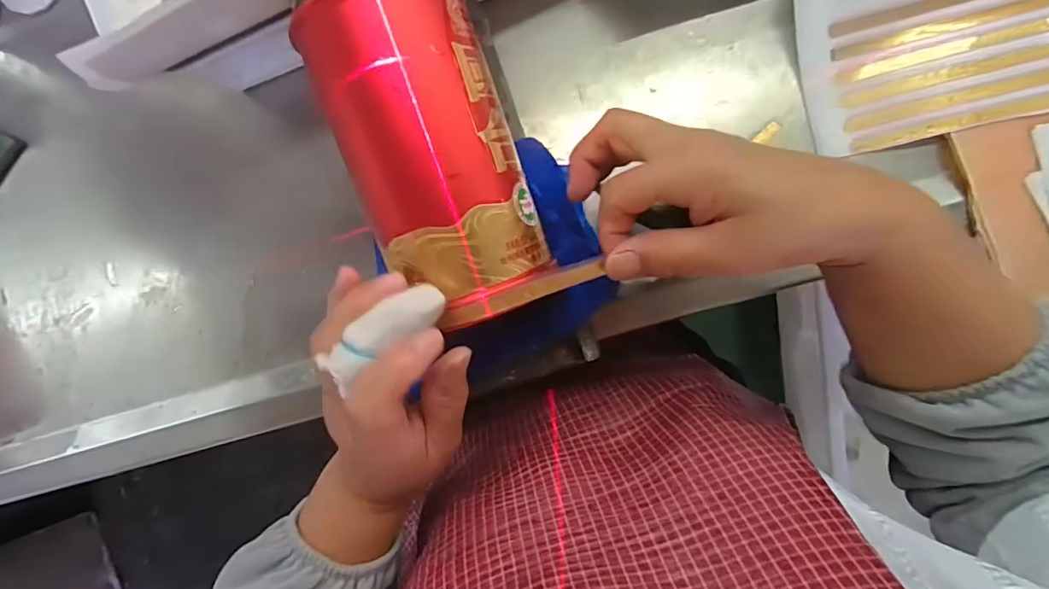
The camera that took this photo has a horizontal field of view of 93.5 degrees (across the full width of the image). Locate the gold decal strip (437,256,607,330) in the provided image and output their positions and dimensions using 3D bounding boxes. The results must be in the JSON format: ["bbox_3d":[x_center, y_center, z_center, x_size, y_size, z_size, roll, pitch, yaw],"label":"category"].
[{"bbox_3d":[0.000,0.000,0.240,0.083,0.005,0.009,-20,94,-7],"label":"gold decal strip"}]

